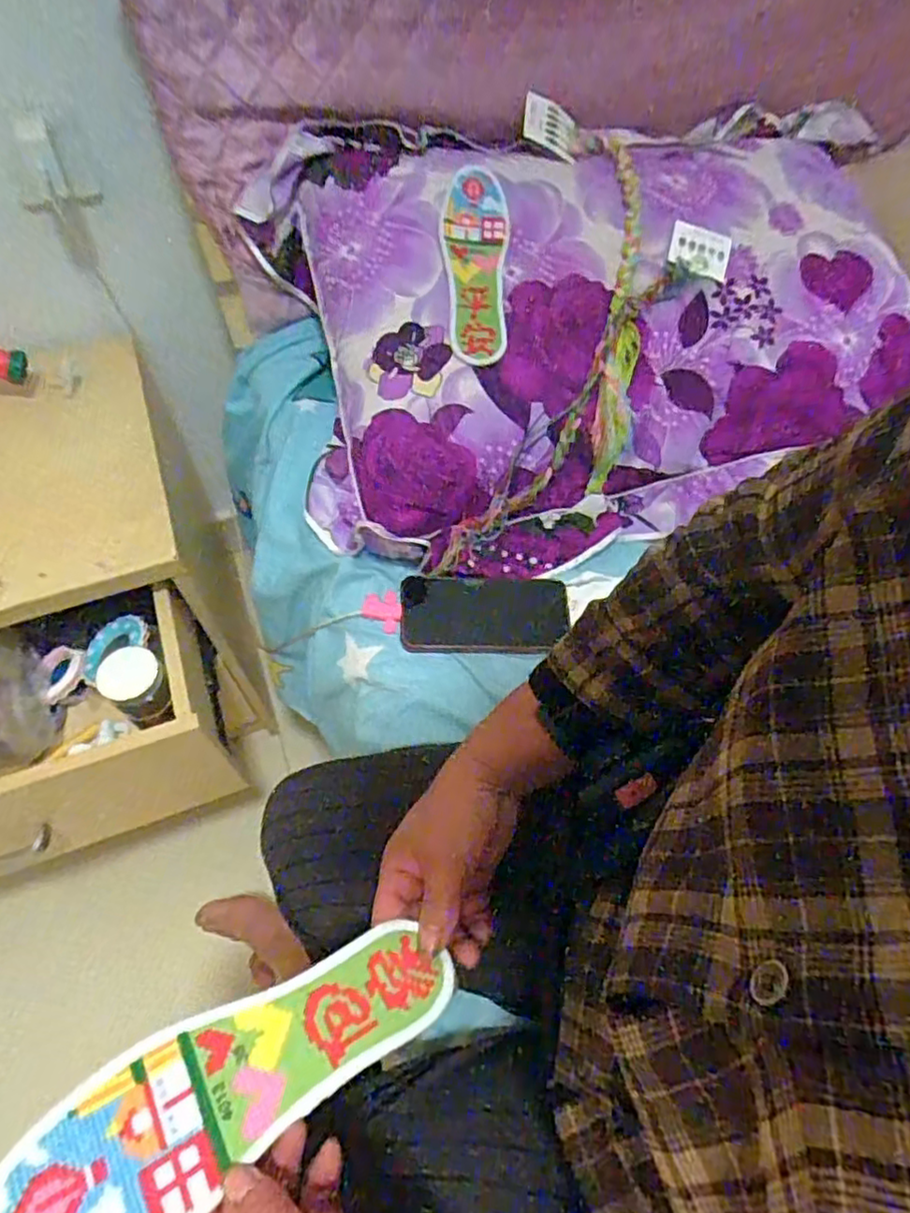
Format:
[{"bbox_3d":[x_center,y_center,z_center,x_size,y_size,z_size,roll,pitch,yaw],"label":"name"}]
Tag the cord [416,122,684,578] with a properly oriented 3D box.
[{"bbox_3d":[0.128,-0.259,0.678,0.142,0.060,0.529,22,83,13],"label":"cord"}]

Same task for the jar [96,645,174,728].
[{"bbox_3d":[-0.312,0.080,0.656,0.054,0.068,0.054,0,58,-1],"label":"jar"}]

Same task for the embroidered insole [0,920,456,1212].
[{"bbox_3d":[-0.095,0.217,0.304,0.205,0.007,0.061,-17,58,-34],"label":"embroidered insole"}]

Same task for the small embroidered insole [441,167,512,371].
[{"bbox_3d":[0.019,-0.342,0.655,0.068,0.012,0.216,5,78,-13],"label":"small embroidered insole"}]

